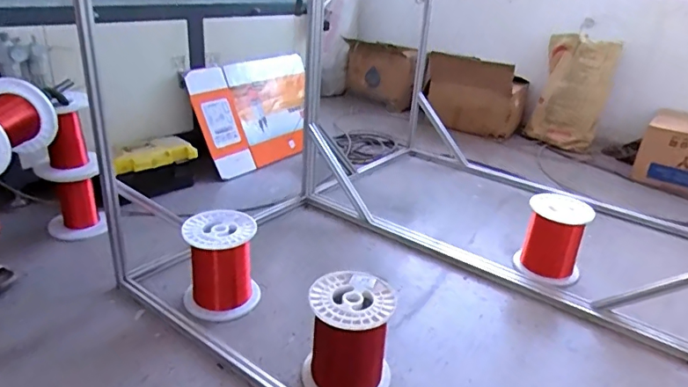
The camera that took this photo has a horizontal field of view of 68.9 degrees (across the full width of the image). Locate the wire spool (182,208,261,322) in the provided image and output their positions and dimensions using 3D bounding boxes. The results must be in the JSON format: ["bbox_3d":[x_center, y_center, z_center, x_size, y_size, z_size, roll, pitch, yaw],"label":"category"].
[{"bbox_3d":[-0.357,0.203,1.449,0.211,0.239,0.196,-4,28,-15],"label":"wire spool"}]

